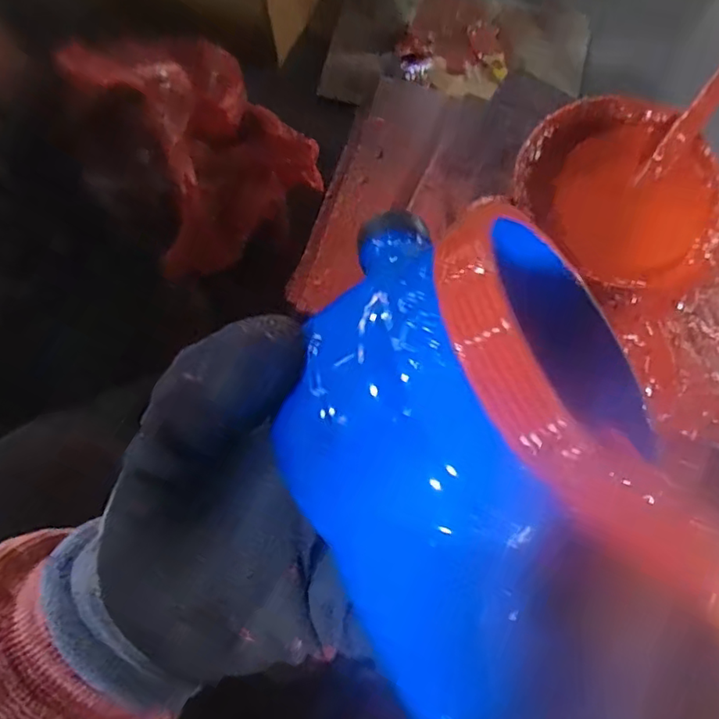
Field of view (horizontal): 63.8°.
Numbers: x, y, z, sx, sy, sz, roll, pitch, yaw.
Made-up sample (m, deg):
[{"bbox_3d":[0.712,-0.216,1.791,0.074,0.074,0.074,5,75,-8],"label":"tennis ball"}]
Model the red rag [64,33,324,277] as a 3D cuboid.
[{"bbox_3d":[-0.158,-0.222,0.574,0.199,0.146,0.194,-34,78,-8],"label":"red rag"}]

